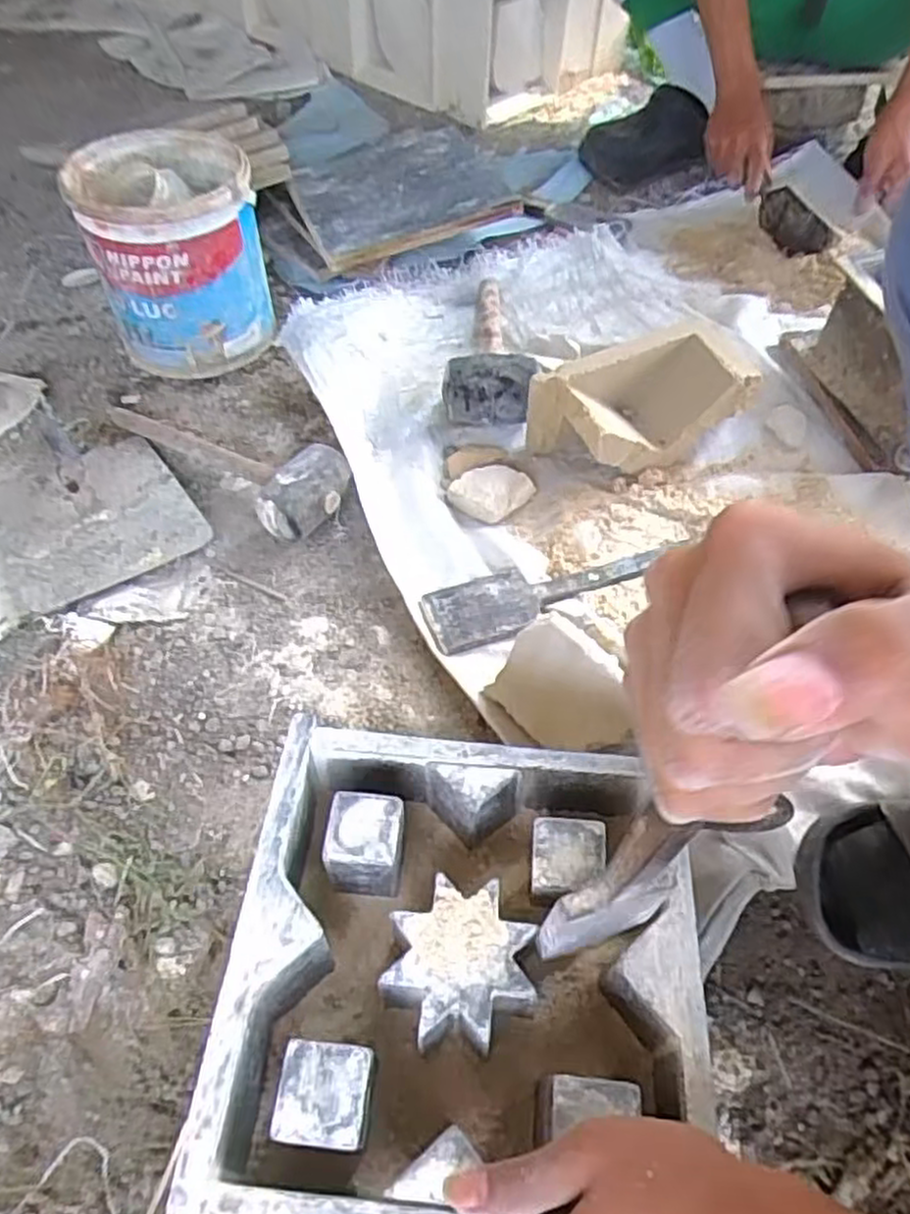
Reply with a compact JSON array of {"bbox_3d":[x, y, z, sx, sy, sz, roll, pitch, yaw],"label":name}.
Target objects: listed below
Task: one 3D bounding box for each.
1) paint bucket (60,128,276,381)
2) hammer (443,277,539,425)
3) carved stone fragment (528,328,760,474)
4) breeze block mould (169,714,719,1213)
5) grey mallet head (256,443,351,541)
[{"bbox_3d":[-0.293,-0.374,0.817,0.164,0.192,0.161,-11,54,-9],"label":"paint bucket"},{"bbox_3d":[0.055,-0.314,0.857,0.091,0.070,0.275,9,54,5],"label":"hammer"},{"bbox_3d":[0.185,-0.199,0.759,0.202,0.094,0.095,-20,57,-16],"label":"carved stone fragment"},{"bbox_3d":[0.004,0.187,0.395,0.220,0.076,0.222,5,54,2],"label":"breeze block mould"},{"bbox_3d":[-0.136,-0.102,0.703,0.054,0.062,0.094,33,59,21],"label":"grey mallet head"}]

